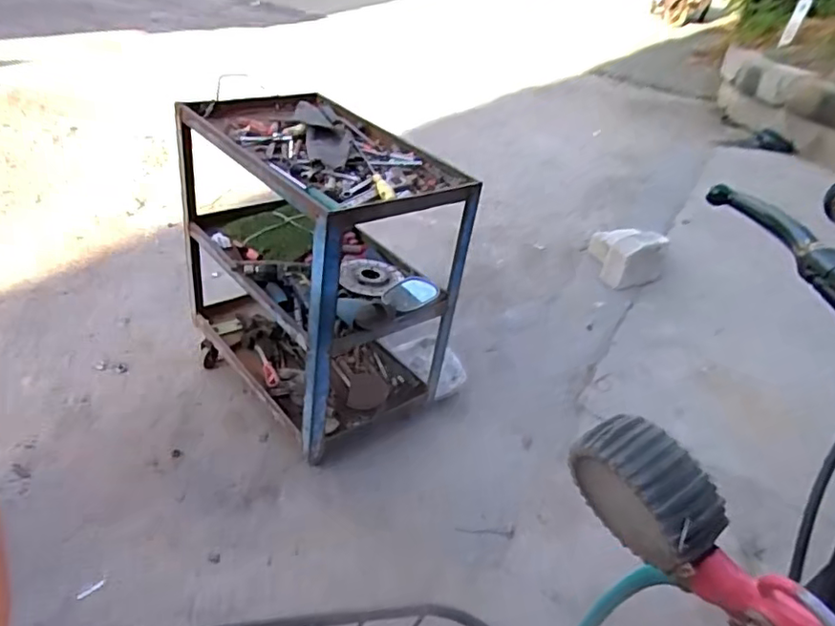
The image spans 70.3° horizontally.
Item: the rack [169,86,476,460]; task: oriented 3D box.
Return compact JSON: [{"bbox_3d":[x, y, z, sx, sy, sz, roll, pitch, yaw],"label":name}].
[{"bbox_3d":[-0.282,-0.128,1.559,0.431,0.665,0.735,-17,40,-32],"label":"rack"}]

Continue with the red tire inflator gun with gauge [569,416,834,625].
[{"bbox_3d":[0.150,0.141,0.234,0.036,0.070,0.234,-18,51,-34],"label":"red tire inflator gun with gauge"}]

